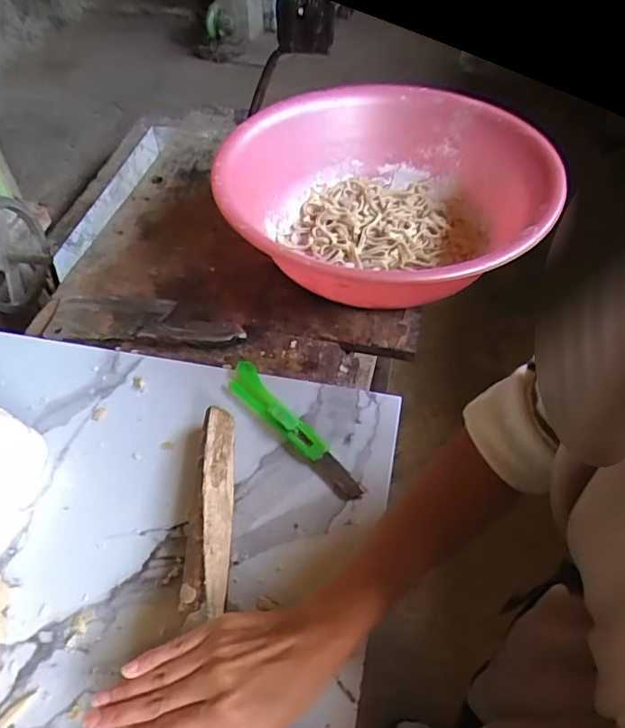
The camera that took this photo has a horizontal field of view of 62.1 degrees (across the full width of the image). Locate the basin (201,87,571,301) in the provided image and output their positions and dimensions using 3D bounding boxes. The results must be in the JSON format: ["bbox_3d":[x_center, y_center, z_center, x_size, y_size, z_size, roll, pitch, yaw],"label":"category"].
[{"bbox_3d":[0.090,-0.206,0.672,0.391,0.137,0.385,0,49,0],"label":"basin"}]

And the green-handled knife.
[{"bbox_3d":[-0.023,0.061,0.513,0.034,0.024,0.190,-32,56,-25],"label":"green-handled knife"}]

